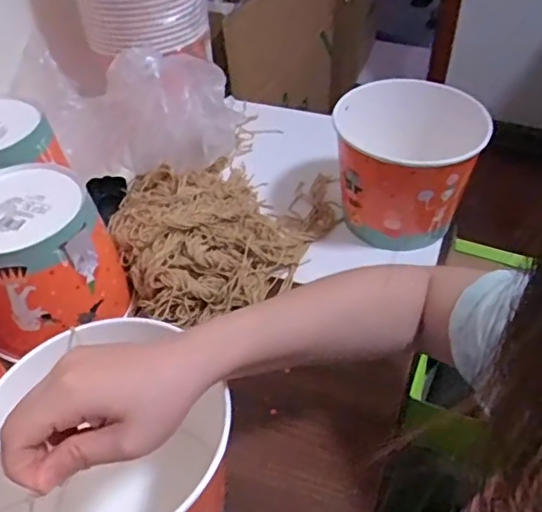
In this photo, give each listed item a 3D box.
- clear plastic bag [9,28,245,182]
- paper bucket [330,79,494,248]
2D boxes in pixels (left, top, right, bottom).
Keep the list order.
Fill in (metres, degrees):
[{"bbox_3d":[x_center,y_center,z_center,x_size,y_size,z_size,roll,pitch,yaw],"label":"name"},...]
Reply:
[{"bbox_3d":[-0.178,-0.186,0.696,0.262,0.158,0.111,6,45,8],"label":"clear plastic bag"},{"bbox_3d":[0.154,-0.097,0.642,0.154,0.136,0.146,1,45,3],"label":"paper bucket"}]

